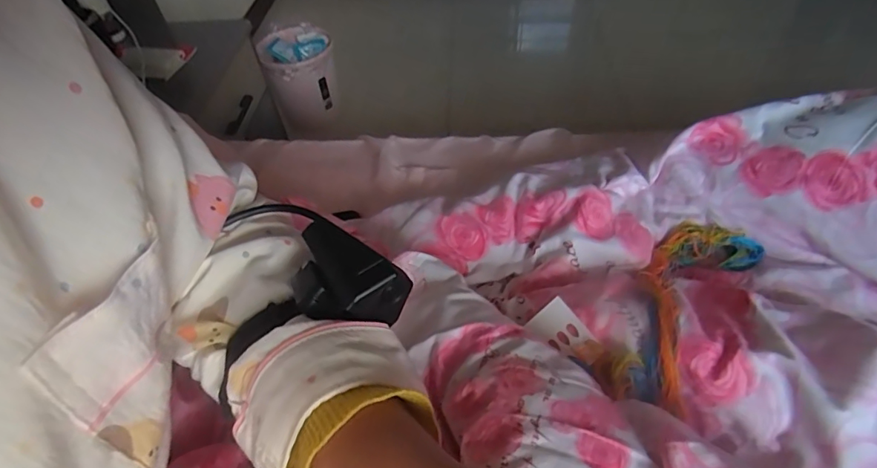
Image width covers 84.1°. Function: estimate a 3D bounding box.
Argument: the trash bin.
[{"bbox_3d":[-0.471,-0.530,1.715,0.230,0.317,0.250,-11,49,-4],"label":"trash bin"}]

